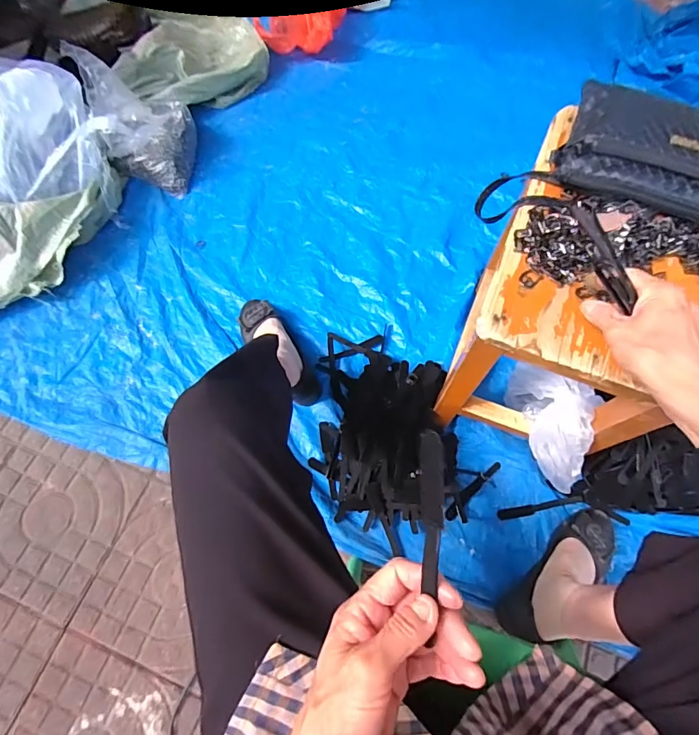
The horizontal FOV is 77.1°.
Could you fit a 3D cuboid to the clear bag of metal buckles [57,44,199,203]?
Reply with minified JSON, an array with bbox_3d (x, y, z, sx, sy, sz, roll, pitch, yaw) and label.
[{"bbox_3d":[-0.440,-0.523,0.946,0.191,0.203,0.220,-26,68,-8],"label":"clear bag of metal buckles"}]

